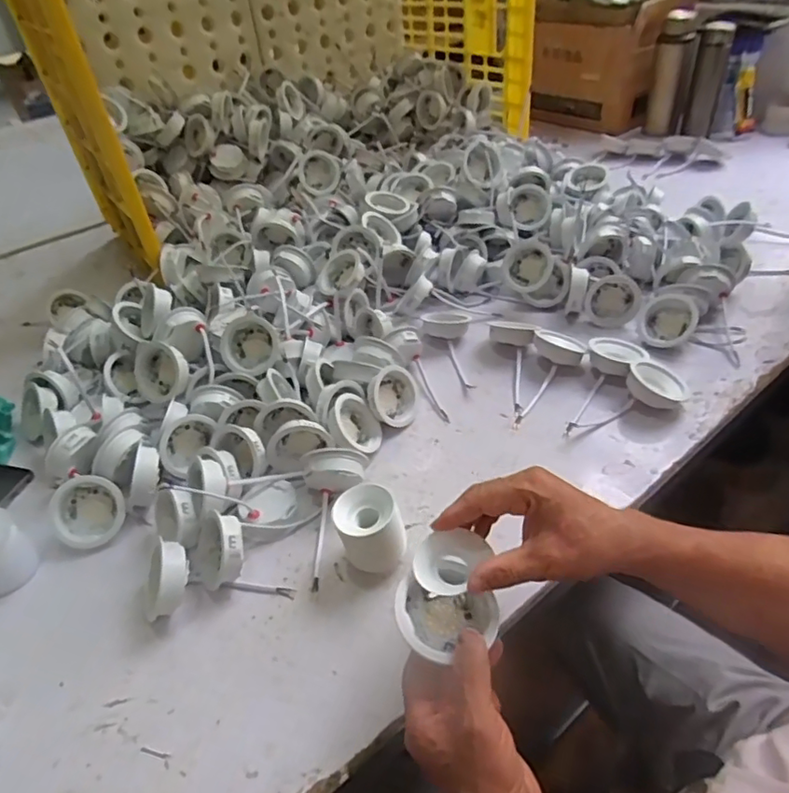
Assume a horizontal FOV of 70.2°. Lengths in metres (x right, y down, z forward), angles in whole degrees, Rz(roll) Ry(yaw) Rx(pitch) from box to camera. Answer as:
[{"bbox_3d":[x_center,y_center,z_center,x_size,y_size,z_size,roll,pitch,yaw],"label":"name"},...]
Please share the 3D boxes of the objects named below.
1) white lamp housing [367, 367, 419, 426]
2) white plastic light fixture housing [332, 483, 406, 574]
[{"bbox_3d":[-0.001,0.002,0.681,0.026,0.069,0.070,-14,49,51],"label":"white lamp housing"},{"bbox_3d":[-0.022,0.127,0.524,0.058,0.069,0.055,-4,41,3],"label":"white plastic light fixture housing"}]

